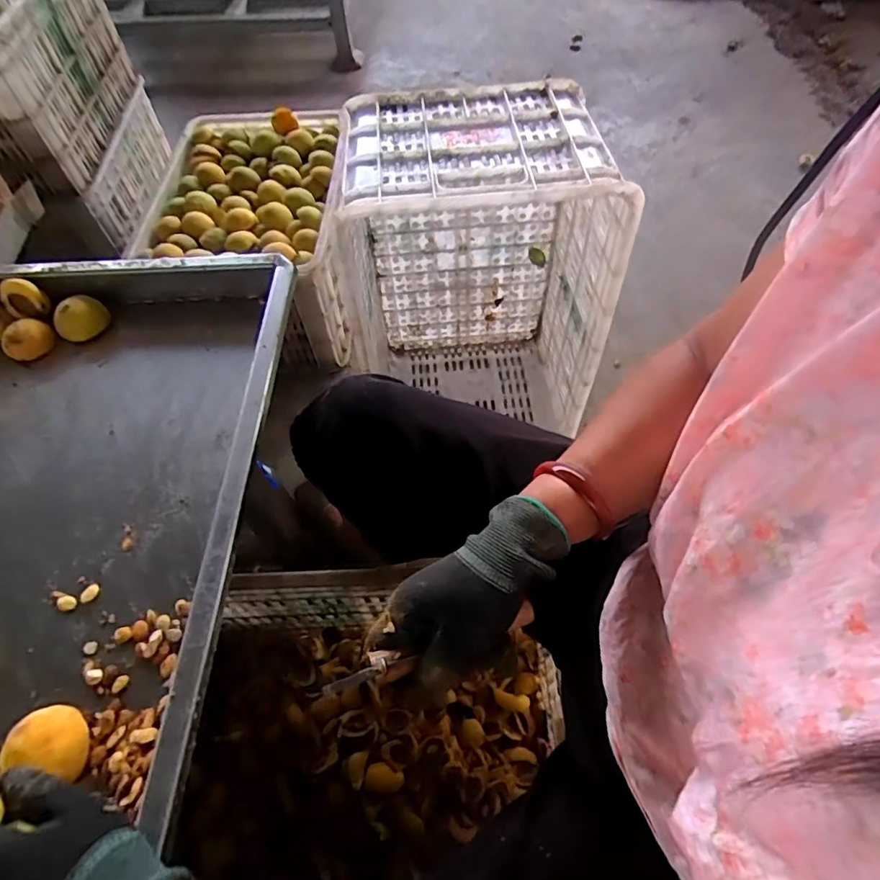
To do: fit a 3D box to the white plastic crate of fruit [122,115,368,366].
[{"bbox_3d":[-0.377,-0.417,1.152,0.372,0.259,0.544,-3,58,2],"label":"white plastic crate of fruit"}]

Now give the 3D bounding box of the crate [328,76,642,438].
[{"bbox_3d":[0.049,-0.233,0.864,0.349,0.496,0.270,-6,58,0],"label":"crate"}]

